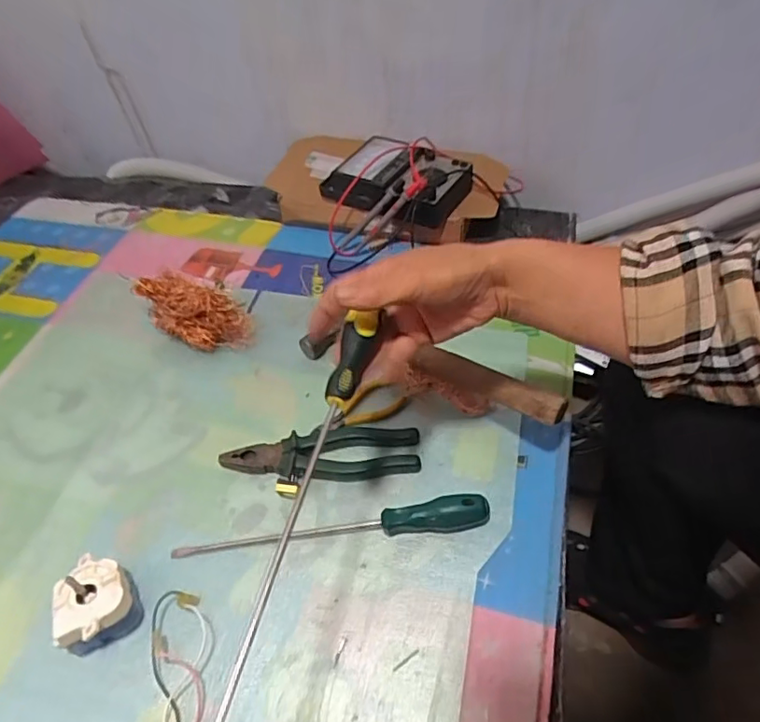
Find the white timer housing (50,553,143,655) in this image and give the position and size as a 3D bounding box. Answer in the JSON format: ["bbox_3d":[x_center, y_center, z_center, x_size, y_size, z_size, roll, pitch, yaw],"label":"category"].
[{"bbox_3d":[-0.245,0.203,0.479,0.060,0.043,0.072,-25,54,-15],"label":"white timer housing"}]

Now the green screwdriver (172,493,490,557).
[{"bbox_3d":[-0.046,0.148,0.515,0.286,0.026,0.033,-6,52,0],"label":"green screwdriver"}]

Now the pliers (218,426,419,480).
[{"bbox_3d":[-0.059,0.093,0.564,0.194,0.019,0.054,-2,52,3],"label":"pliers"}]

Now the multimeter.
[{"bbox_3d":[0.022,-0.250,0.767,0.194,0.052,0.126,14,56,16],"label":"multimeter"}]

